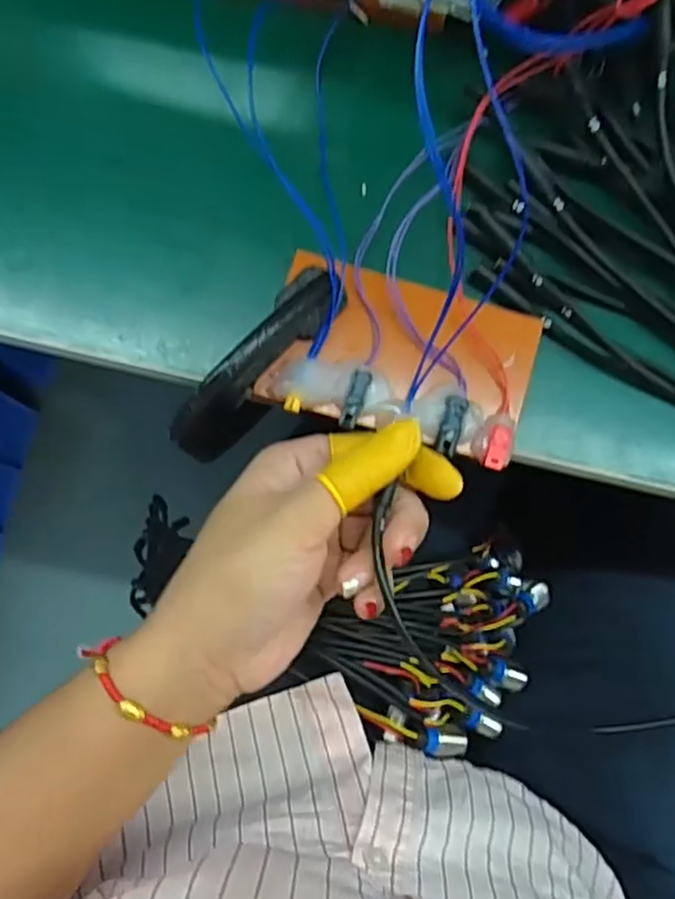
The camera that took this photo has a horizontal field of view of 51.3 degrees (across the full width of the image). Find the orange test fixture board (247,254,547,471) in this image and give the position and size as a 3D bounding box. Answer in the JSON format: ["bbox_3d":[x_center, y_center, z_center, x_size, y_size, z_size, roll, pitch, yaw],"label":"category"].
[{"bbox_3d":[0.030,-0.042,0.316,0.114,0.019,0.074,16,82,0],"label":"orange test fixture board"}]

